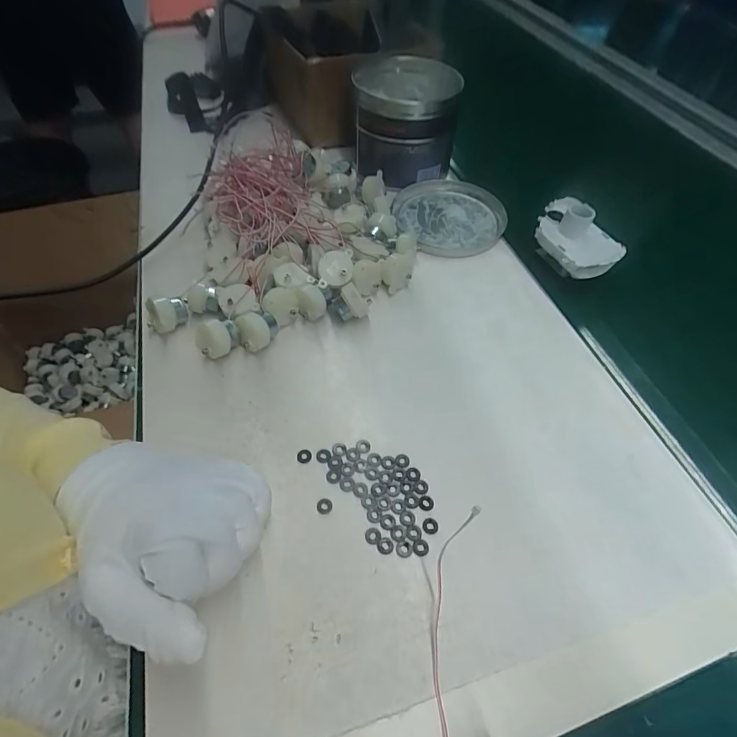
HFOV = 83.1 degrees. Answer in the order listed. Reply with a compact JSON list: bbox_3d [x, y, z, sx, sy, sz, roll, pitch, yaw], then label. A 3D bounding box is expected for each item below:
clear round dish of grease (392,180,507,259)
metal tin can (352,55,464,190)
[{"bbox_3d":[0.096,-0.181,0.493,0.129,0.015,0.136,1,54,-2],"label":"clear round dish of grease"},{"bbox_3d":[0.047,-0.304,0.526,0.123,0.110,0.154,7,54,3],"label":"metal tin can"}]

